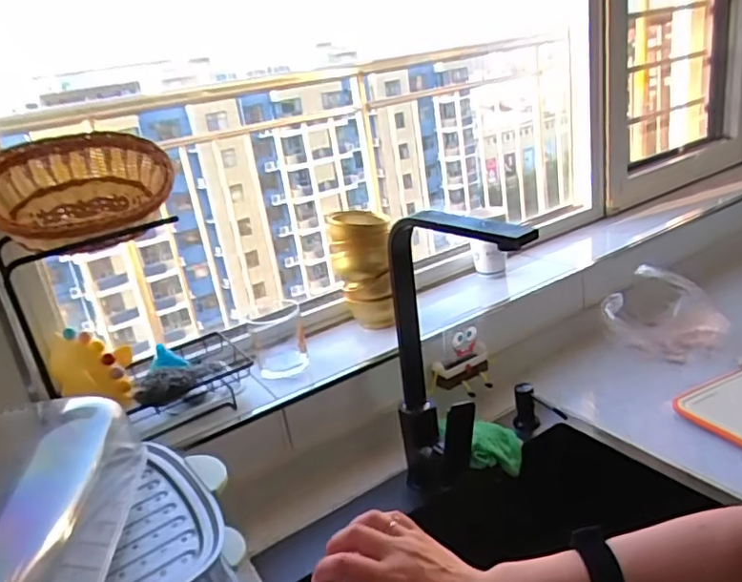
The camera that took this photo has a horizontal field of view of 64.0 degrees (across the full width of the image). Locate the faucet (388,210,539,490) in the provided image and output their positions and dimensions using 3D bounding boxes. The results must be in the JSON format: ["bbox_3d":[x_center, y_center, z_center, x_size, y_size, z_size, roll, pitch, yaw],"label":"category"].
[{"bbox_3d":[0.092,0.092,0.667,0.066,0.368,0.220,-16,22,-21],"label":"faucet"}]

